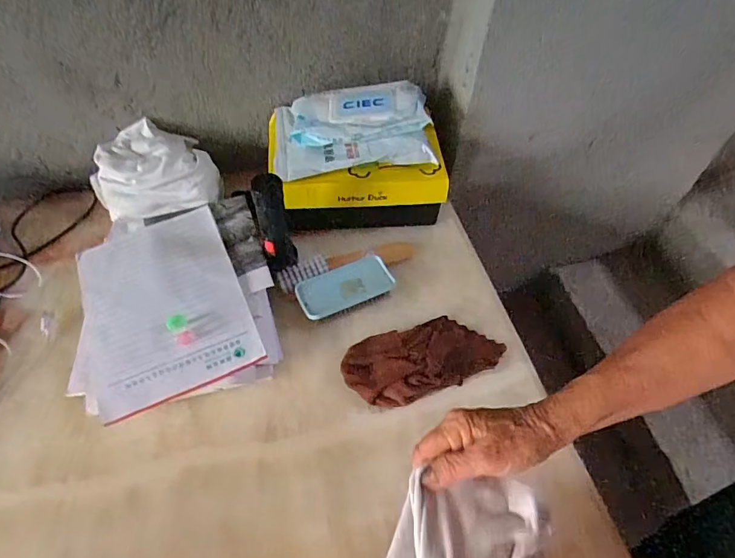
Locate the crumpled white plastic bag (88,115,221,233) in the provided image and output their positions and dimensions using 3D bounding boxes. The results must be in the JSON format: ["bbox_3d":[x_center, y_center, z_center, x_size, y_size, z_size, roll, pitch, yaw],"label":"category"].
[{"bbox_3d":[-0.321,-0.155,0.707,0.179,0.075,0.162,-24,59,-19],"label":"crumpled white plastic bag"}]

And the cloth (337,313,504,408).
[{"bbox_3d":[0.072,0.096,0.588,0.200,0.023,0.093,-17,57,-15],"label":"cloth"}]

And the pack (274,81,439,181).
[{"bbox_3d":[-0.028,-0.231,0.682,0.231,0.065,0.145,-5,54,-7],"label":"pack"}]

